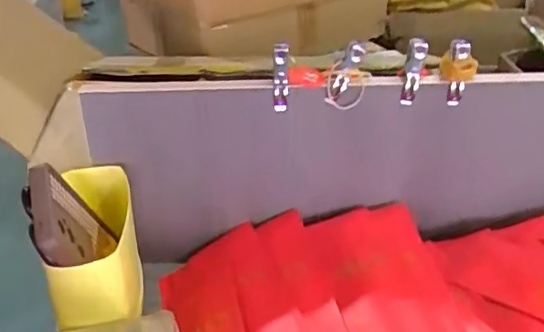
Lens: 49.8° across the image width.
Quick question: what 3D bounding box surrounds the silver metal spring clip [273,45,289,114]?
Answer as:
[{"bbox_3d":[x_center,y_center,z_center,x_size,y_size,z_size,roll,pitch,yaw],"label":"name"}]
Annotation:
[{"bbox_3d":[0.008,-0.077,0.528,0.013,0.064,0.021,1,30,3],"label":"silver metal spring clip"}]

